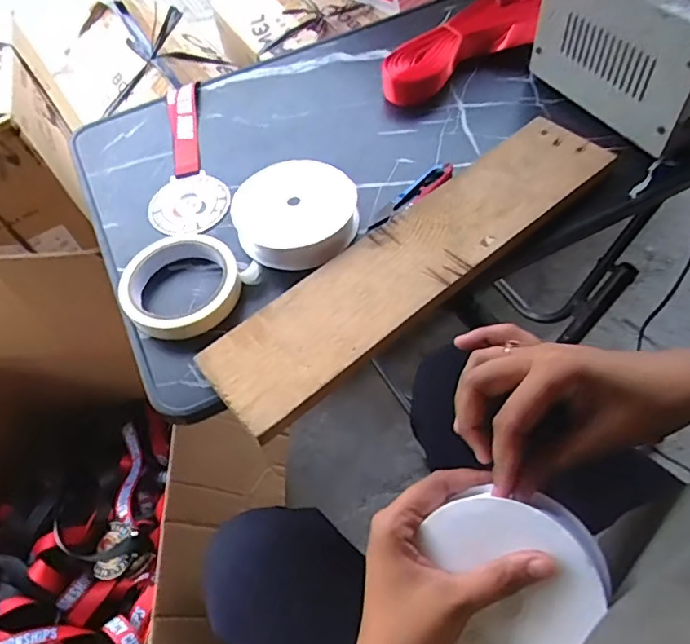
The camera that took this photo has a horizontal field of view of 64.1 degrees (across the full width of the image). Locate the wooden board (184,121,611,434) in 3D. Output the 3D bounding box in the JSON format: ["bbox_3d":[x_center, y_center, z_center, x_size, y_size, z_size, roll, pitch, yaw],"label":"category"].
[{"bbox_3d":[0.061,-0.058,0.450,0.384,0.014,0.089,-37,64,-16],"label":"wooden board"}]

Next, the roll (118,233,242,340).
[{"bbox_3d":[-0.138,-0.032,0.466,0.090,0.025,0.098,-2,60,3],"label":"roll"}]

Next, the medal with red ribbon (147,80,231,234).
[{"bbox_3d":[-0.157,-0.177,0.572,0.074,0.010,0.221,-6,60,1],"label":"medal with red ribbon"}]

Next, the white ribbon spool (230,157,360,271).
[{"bbox_3d":[-0.043,-0.098,0.489,0.105,0.026,0.101,-2,60,3],"label":"white ribbon spool"}]

